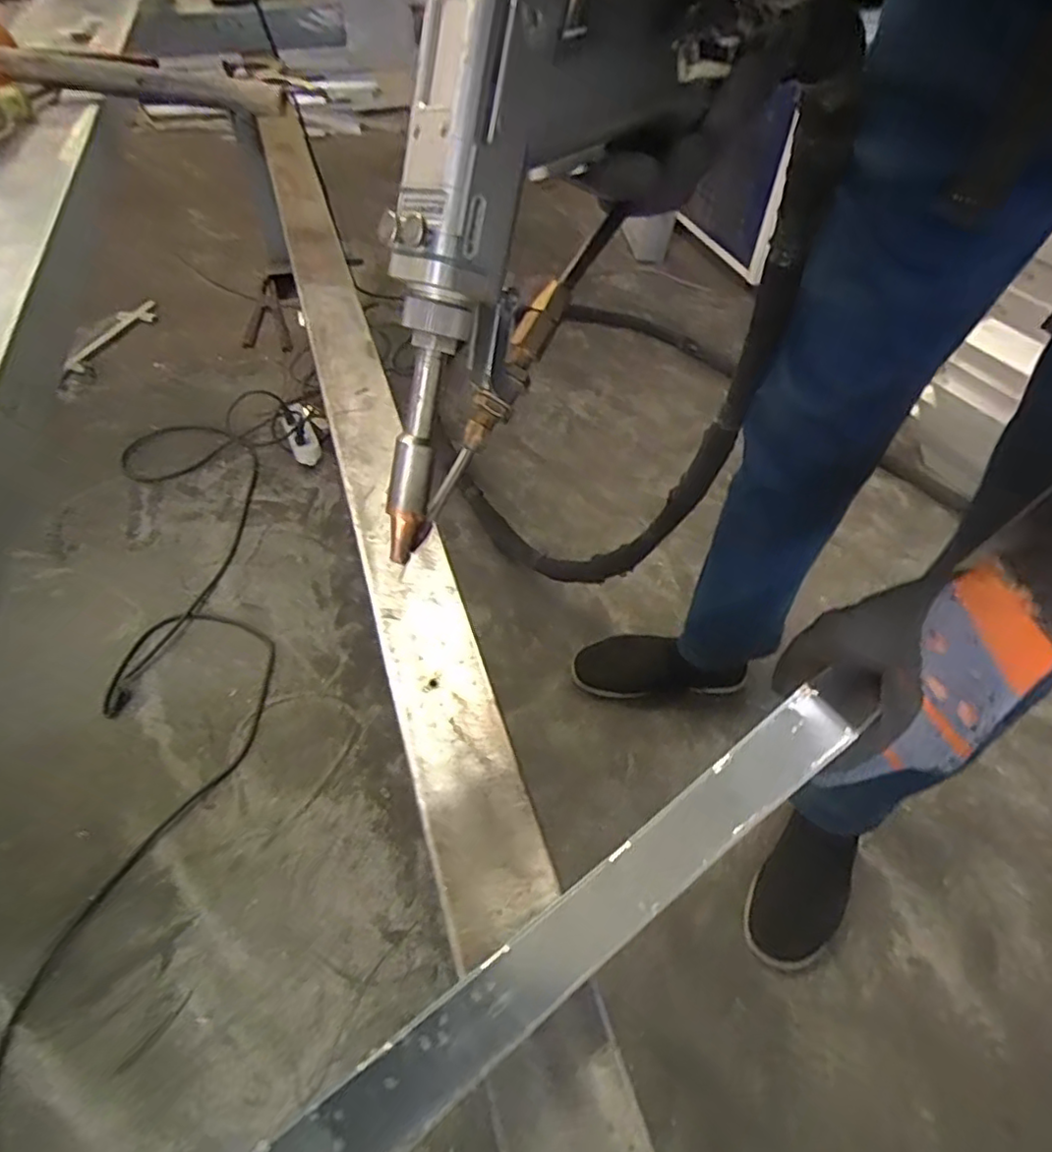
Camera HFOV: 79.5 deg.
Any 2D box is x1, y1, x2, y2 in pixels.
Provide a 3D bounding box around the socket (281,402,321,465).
[{"bbox_3d":[-0.472,-0.304,1.322,0.062,0.055,0.147,-20,55,-17],"label":"socket"}]

